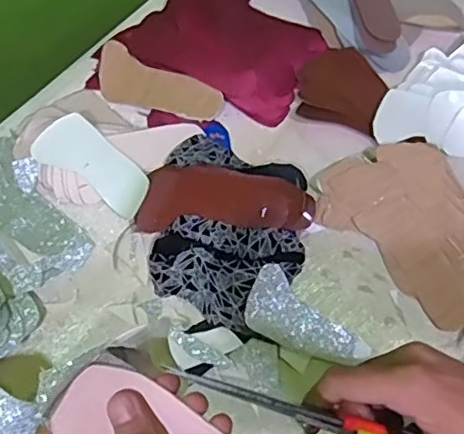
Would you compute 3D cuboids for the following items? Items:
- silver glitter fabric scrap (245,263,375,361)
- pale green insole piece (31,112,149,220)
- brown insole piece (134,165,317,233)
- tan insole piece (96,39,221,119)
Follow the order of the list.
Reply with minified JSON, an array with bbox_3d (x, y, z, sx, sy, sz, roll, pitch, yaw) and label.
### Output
[{"bbox_3d":[0.079,0.123,0.672,0.146,0.018,0.070,39,75,12],"label":"silver glitter fabric scrap"},{"bbox_3d":[-0.164,-0.066,0.717,0.154,0.009,0.070,33,97,11],"label":"pale green insole piece"},{"bbox_3d":[-0.007,-0.022,0.691,0.198,0.013,0.073,-1,88,0],"label":"brown insole piece"},{"bbox_3d":[-0.097,-0.162,0.764,0.166,0.013,0.066,27,100,6],"label":"tan insole piece"}]

